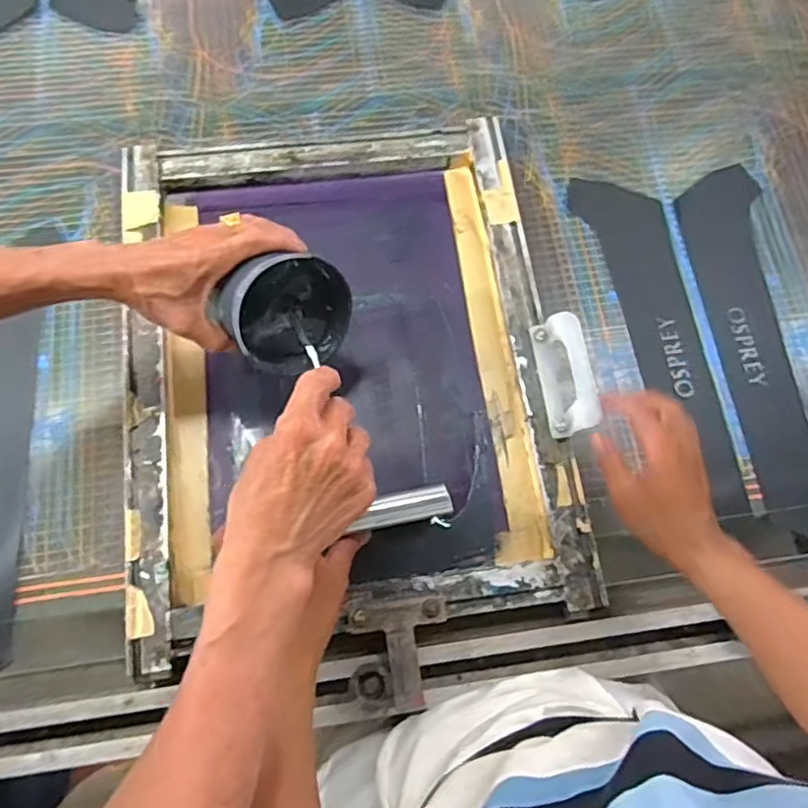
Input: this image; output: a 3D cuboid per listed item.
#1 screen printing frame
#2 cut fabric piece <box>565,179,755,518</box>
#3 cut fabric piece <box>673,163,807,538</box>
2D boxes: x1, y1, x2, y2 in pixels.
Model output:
[{"bbox_3d":[-0.057,-0.053,0.651,0.436,0.058,0.532,-7,72,-3],"label":"screen printing frame"},{"bbox_3d":[0.290,-0.079,0.699,0.094,0.009,0.399,-16,74,-6],"label":"cut fabric piece"},{"bbox_3d":[0.379,-0.070,0.695,0.089,0.006,0.424,-4,72,-2],"label":"cut fabric piece"}]

